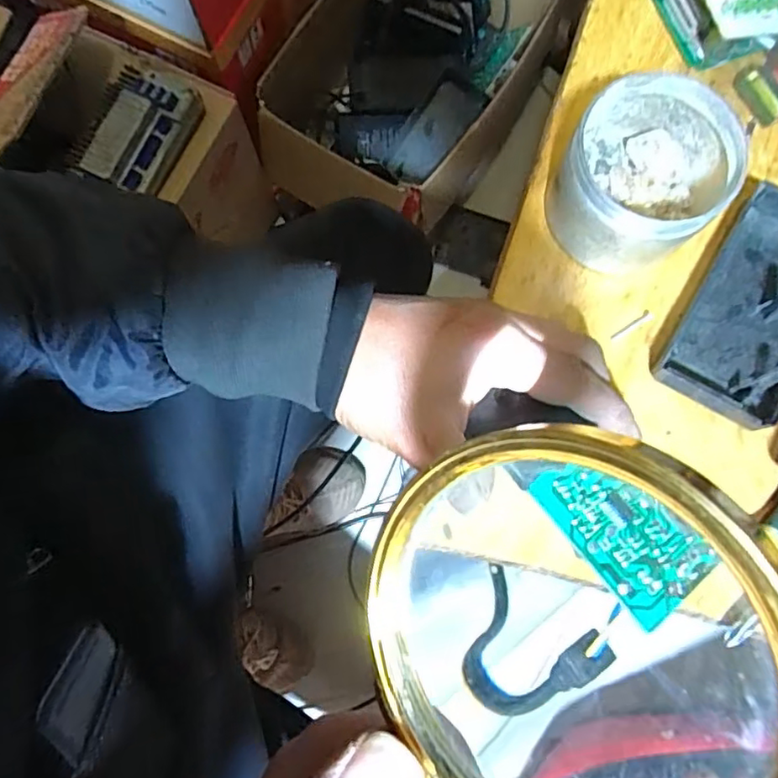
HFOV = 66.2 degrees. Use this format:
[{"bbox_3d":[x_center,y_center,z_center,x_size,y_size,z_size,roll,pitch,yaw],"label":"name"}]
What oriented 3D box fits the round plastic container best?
[{"bbox_3d":[0.133,-0.112,0.320,0.094,0.060,0.083,-38,82,-7],"label":"round plastic container"}]

